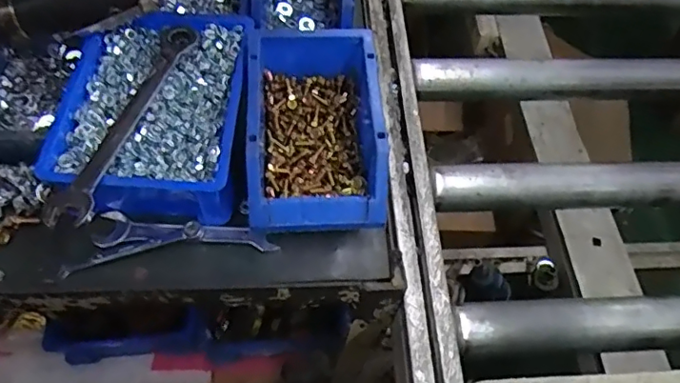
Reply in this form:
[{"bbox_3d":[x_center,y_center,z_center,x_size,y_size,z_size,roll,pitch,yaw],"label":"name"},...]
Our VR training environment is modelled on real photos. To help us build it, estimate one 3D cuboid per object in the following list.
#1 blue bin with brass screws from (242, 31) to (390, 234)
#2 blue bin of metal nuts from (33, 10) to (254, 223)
[{"bbox_3d":[-0.022,-0.056,0.503,0.115,0.078,0.188,0,59,-3],"label":"blue bin with brass screws"},{"bbox_3d":[-0.156,-0.073,0.504,0.147,0.056,0.197,6,59,0],"label":"blue bin of metal nuts"}]

